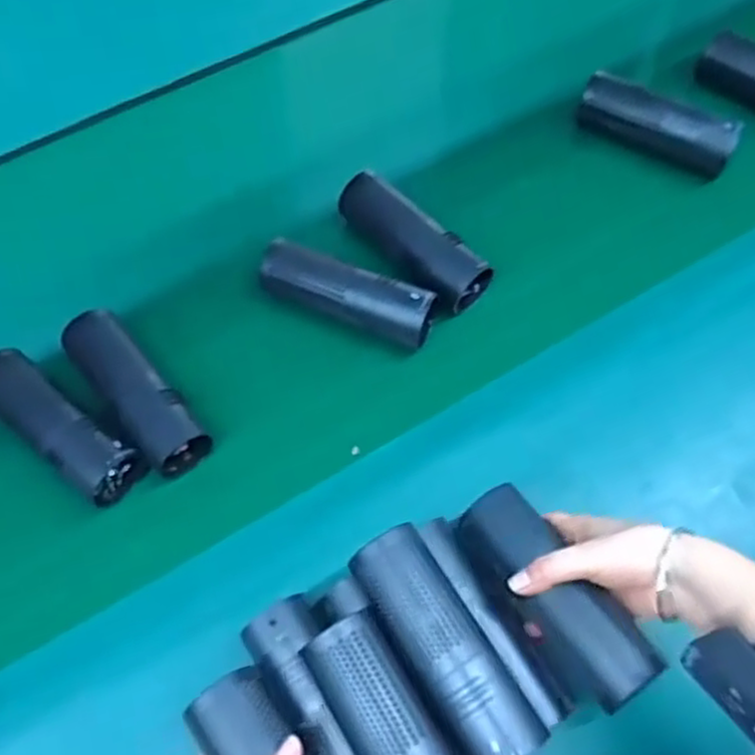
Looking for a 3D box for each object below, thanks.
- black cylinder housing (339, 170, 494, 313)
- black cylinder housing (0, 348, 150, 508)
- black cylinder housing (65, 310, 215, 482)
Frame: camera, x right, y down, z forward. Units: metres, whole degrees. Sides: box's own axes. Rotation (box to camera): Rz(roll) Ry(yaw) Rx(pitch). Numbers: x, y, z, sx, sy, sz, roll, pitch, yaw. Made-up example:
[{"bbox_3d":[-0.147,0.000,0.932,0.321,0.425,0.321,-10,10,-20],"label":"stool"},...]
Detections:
[{"bbox_3d":[0.030,-0.131,0.696,0.169,0.041,0.058,40,71,18],"label":"black cylinder housing"},{"bbox_3d":[-0.277,0.039,0.623,0.167,0.047,0.054,37,70,16],"label":"black cylinder housing"},{"bbox_3d":[-0.214,0.008,0.631,0.051,0.045,0.174,-38,70,-16],"label":"black cylinder housing"}]

